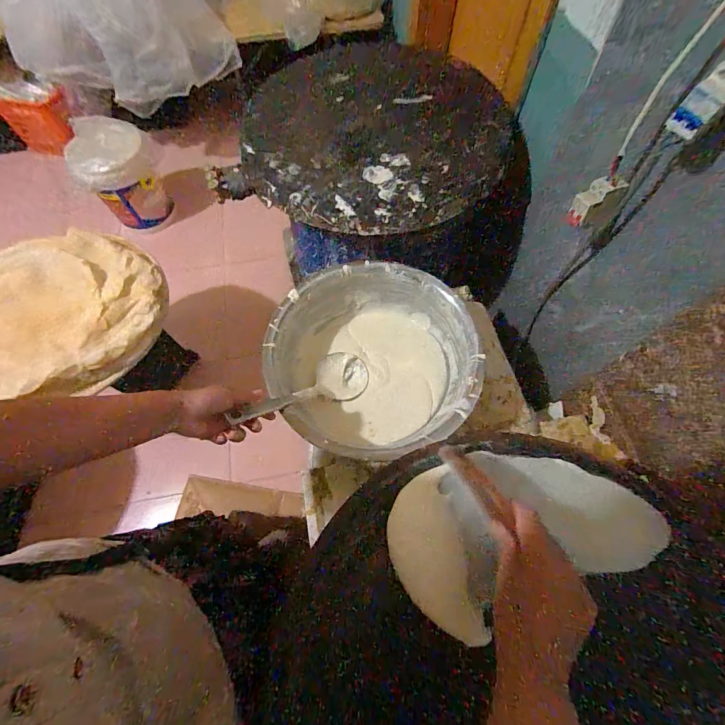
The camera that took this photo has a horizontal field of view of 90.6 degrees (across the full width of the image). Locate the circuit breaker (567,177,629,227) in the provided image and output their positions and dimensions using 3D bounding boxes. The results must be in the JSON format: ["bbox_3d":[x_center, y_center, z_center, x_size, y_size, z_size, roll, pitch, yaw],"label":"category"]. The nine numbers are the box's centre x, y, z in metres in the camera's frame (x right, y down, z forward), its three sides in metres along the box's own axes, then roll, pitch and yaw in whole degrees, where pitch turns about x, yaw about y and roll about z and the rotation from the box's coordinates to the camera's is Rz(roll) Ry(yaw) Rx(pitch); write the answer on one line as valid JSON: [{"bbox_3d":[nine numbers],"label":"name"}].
[{"bbox_3d":[0.385,-0.276,0.607,0.026,0.090,0.037,-6,62,-36],"label":"circuit breaker"}]

